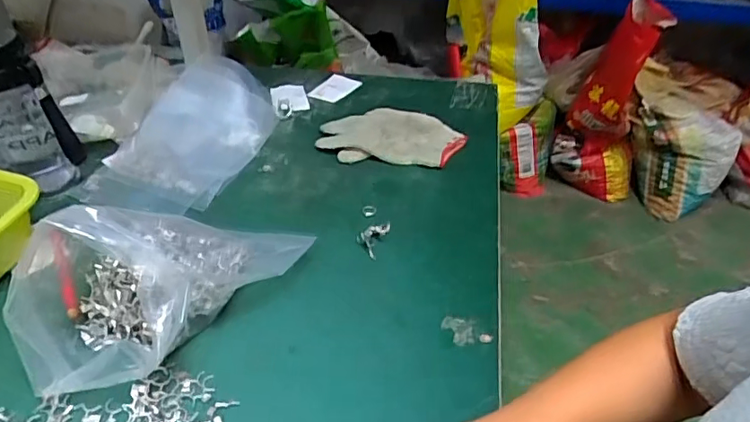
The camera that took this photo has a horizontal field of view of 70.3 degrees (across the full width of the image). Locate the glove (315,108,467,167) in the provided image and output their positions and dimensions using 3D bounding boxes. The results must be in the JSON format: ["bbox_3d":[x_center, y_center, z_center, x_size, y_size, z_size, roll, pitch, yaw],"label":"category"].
[{"bbox_3d":[0.021,-0.101,0.693,0.186,0.046,0.075,4,42,2],"label":"glove"}]

